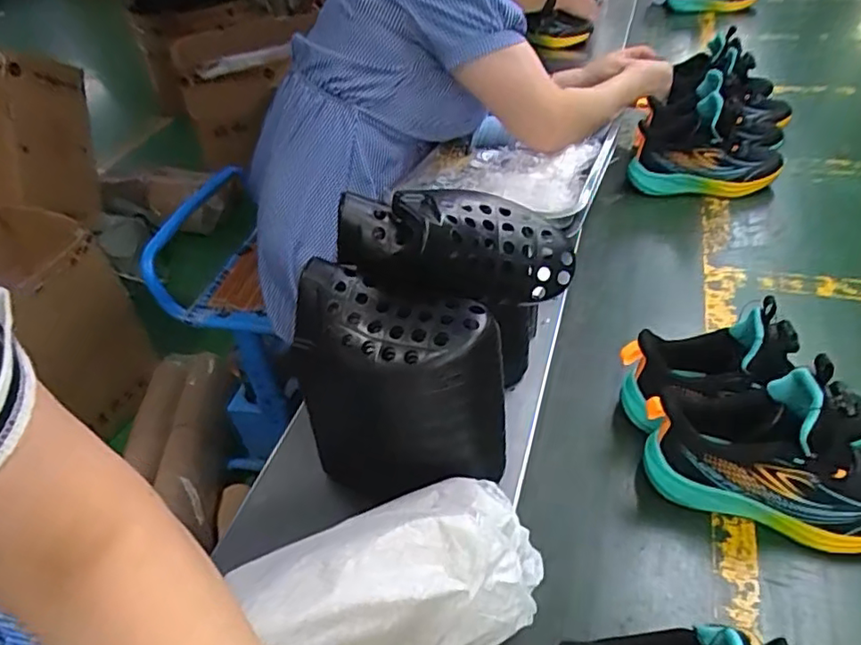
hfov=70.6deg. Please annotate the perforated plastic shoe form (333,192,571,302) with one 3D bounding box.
[{"bbox_3d":[0.020,-0.063,0.489,0.187,0.070,0.080,8,42,-4],"label":"perforated plastic shoe form"}]

